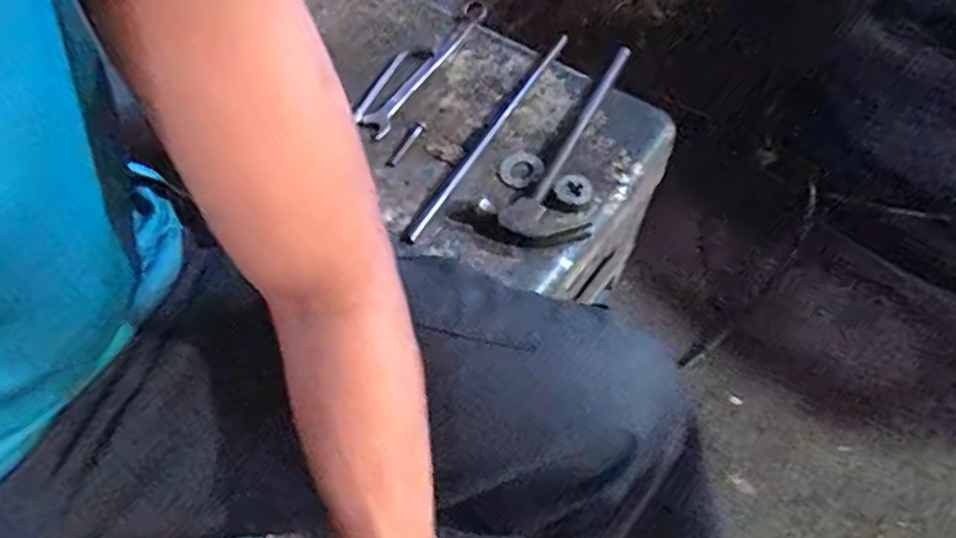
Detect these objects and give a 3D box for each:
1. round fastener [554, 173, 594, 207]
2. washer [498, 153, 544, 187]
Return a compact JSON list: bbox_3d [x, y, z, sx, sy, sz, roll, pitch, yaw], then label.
[{"bbox_3d":[0.091,-0.076,0.614,0.032,0.009,0.037,-39,67,-23],"label":"round fastener"},{"bbox_3d":[0.042,-0.100,0.645,0.044,0.006,0.042,1,58,-2],"label":"washer"}]

